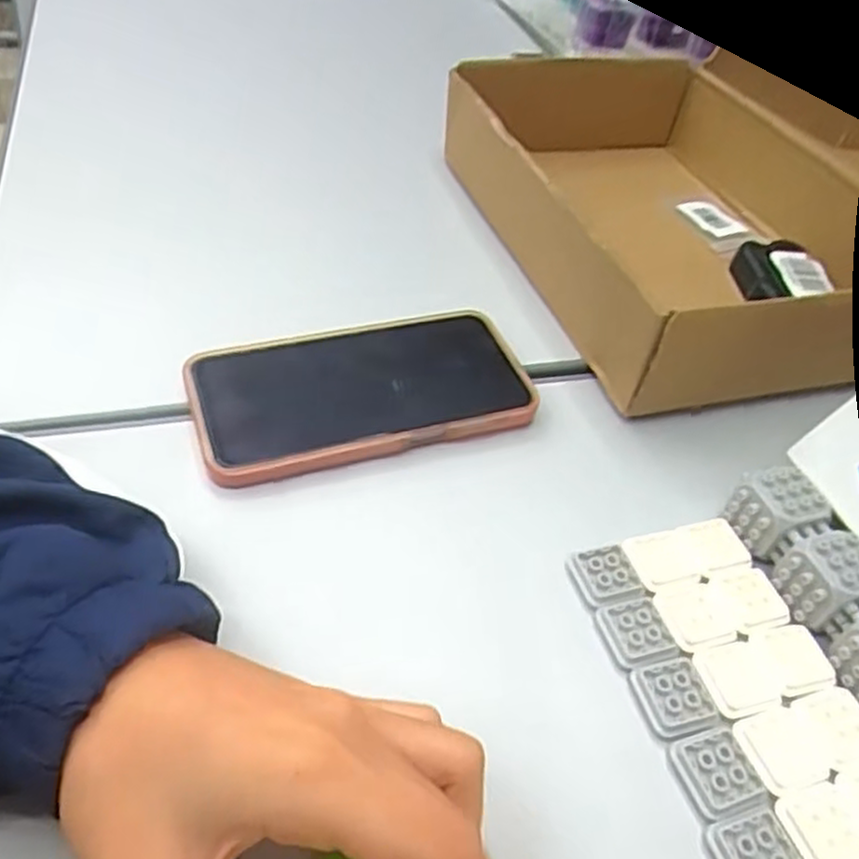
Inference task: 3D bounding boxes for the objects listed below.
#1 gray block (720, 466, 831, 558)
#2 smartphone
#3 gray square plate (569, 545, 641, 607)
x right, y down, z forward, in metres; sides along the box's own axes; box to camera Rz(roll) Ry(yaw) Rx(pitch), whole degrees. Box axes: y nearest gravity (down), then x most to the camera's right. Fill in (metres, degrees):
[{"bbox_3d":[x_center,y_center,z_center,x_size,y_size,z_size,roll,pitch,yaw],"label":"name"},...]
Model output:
[{"bbox_3d":[0.155,0.036,0.334,0.033,0.028,0.030,-16,51,-21],"label":"gray block"},{"bbox_3d":[-0.033,-0.021,0.378,0.168,0.013,0.082,-14,50,-19],"label":"smartphone"},{"bbox_3d":[0.076,0.062,0.317,0.025,0.004,0.024,-8,48,-14],"label":"gray square plate"}]

